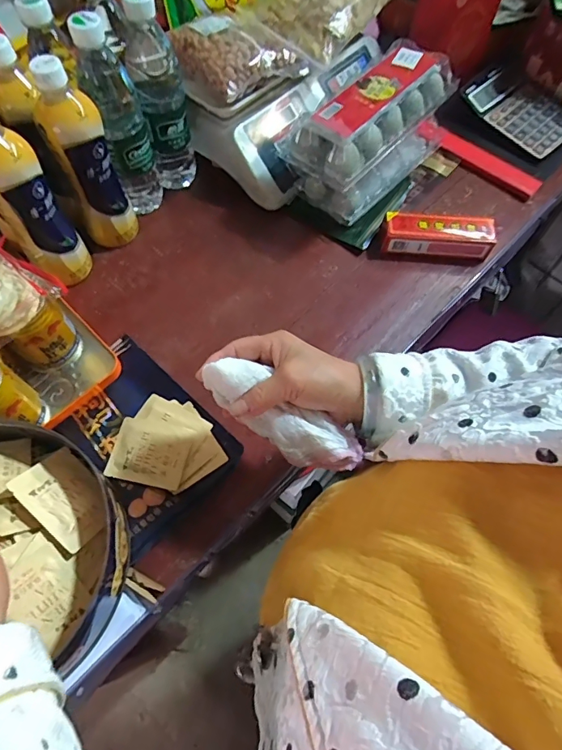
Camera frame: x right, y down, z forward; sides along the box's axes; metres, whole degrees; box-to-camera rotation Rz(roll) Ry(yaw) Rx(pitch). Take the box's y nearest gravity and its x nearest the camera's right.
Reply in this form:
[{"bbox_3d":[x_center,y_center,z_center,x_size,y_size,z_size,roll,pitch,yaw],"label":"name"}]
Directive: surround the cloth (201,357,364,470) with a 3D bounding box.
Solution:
[{"bbox_3d":[0.001,0.033,0.354,0.136,0.022,0.040,34,65,-3],"label":"cloth"}]

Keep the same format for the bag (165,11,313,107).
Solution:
[{"bbox_3d":[-0.053,-0.387,0.551,0.137,0.050,0.127,-30,67,-16],"label":"bag"}]

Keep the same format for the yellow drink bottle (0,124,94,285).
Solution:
[{"bbox_3d":[-0.260,-0.178,0.469,0.059,0.193,0.053,7,62,2],"label":"yellow drink bottle"}]

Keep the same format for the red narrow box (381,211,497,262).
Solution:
[{"bbox_3d":[0.196,-0.172,0.557,0.133,0.042,0.034,8,62,2],"label":"red narrow box"}]

